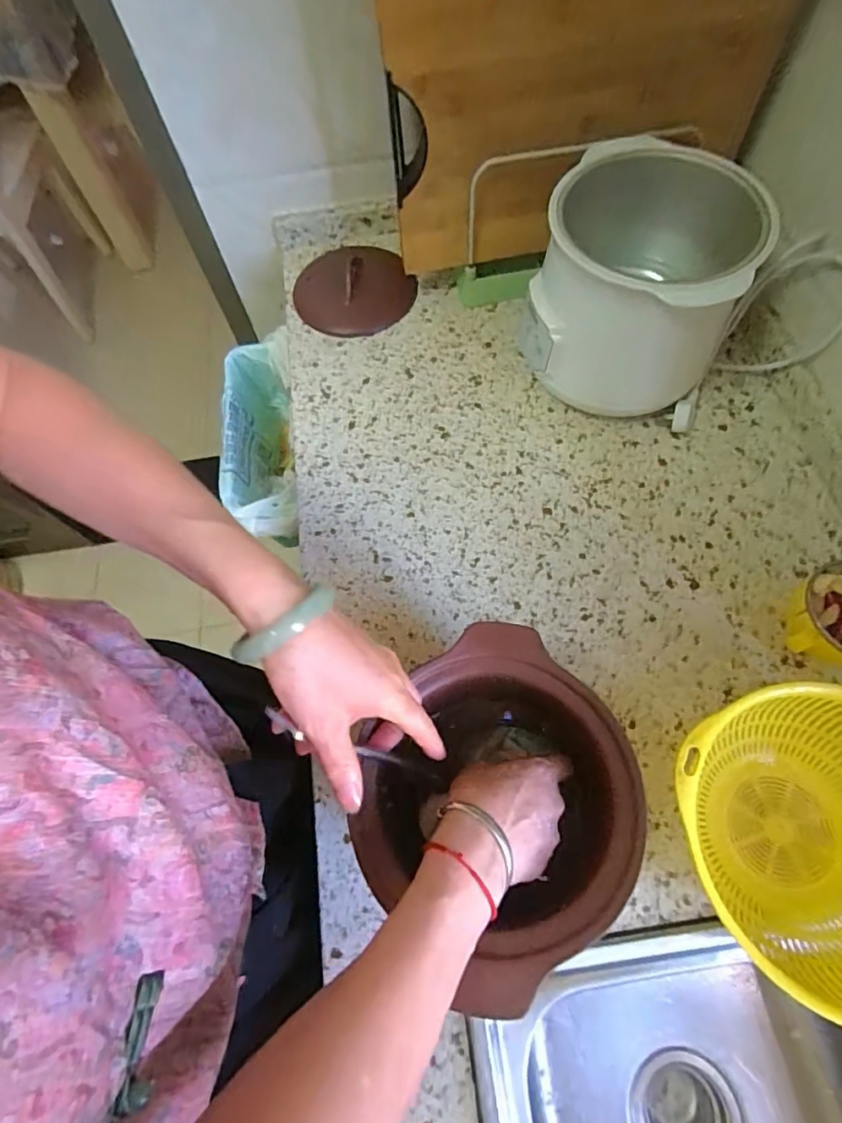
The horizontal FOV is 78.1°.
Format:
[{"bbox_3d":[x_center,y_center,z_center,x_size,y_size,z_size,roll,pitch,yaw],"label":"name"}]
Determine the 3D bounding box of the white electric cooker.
[{"bbox_3d":[0.227,-0.294,0.552,0.193,0.170,0.195,17,68,10],"label":"white electric cooker"}]

